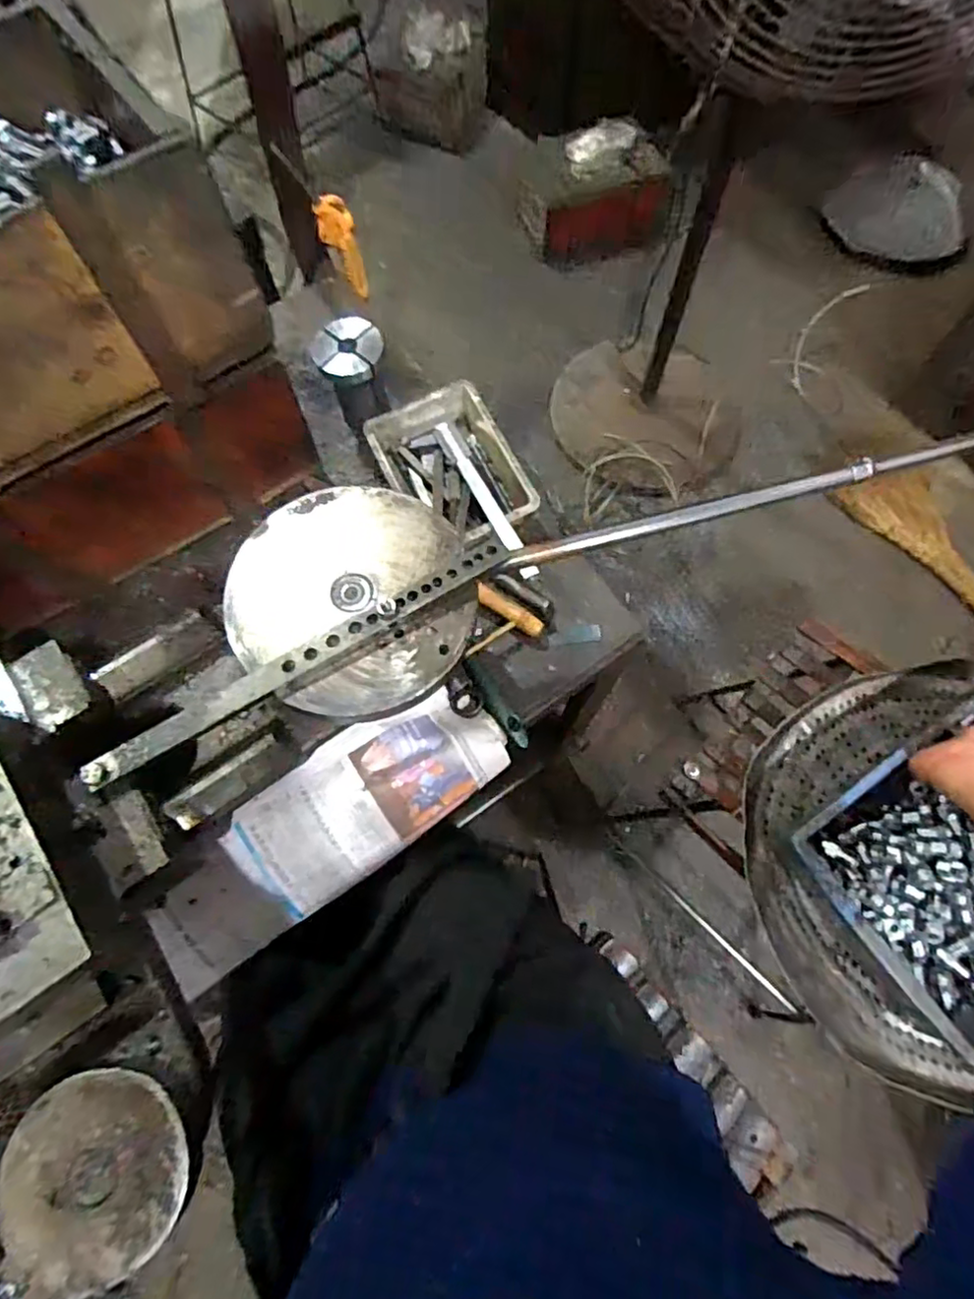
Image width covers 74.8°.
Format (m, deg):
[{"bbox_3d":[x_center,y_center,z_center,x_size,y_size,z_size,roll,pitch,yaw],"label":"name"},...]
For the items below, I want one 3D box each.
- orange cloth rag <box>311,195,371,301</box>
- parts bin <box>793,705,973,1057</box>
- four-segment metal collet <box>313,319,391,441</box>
[{"bbox_3d":[-0.175,-0.485,0.777,0.042,0.125,0.030,-10,70,-3],"label":"orange cloth rag"},{"bbox_3d":[0.439,0.173,0.552,0.305,0.060,0.214,-29,72,-10],"label":"parts bin"},{"bbox_3d":[-0.137,-0.284,0.671,0.066,0.101,0.065,0,70,0],"label":"four-segment metal collet"}]

